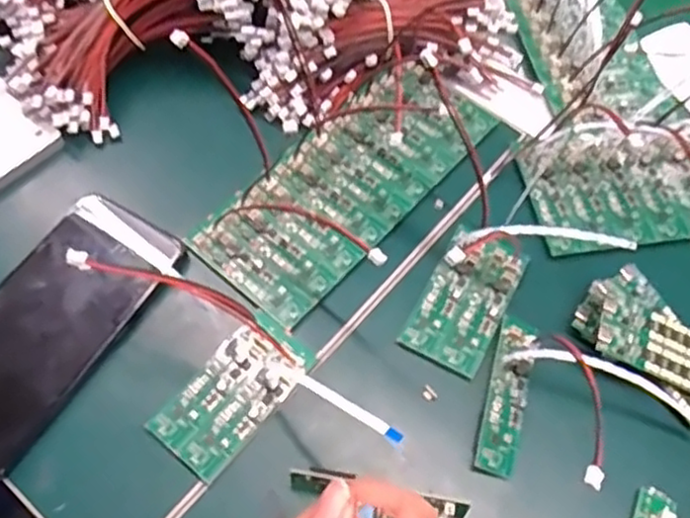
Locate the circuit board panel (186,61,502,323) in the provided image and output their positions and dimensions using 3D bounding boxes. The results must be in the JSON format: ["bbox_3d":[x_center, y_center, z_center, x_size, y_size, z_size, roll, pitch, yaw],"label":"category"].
[{"bbox_3d":[0.005,-0.050,0.417,0.079,0.014,0.195,38,66,16],"label":"circuit board panel"}]

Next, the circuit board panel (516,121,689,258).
[{"bbox_3d":[0.206,-0.050,0.420,0.191,0.011,0.079,-7,61,-7],"label":"circuit board panel"}]

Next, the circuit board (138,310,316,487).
[{"bbox_3d":[-0.055,0.066,0.350,0.044,0.005,0.083,37,66,16],"label":"circuit board"}]

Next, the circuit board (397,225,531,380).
[{"bbox_3d":[0.067,0.020,0.379,0.044,0.008,0.081,27,64,12],"label":"circuit board"}]

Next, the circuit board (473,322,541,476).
[{"bbox_3d":[0.083,0.070,0.352,0.020,0.008,0.078,17,62,6],"label":"circuit board"}]

